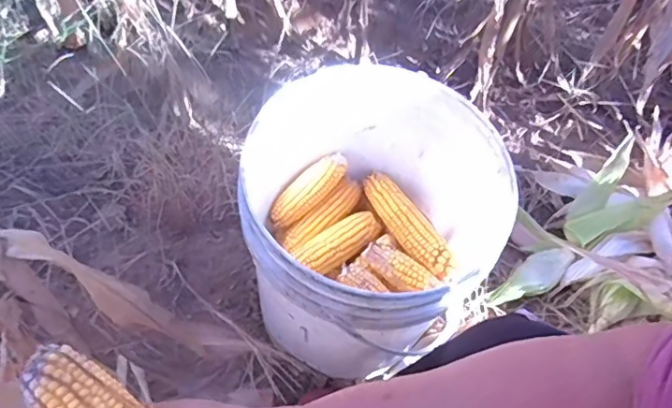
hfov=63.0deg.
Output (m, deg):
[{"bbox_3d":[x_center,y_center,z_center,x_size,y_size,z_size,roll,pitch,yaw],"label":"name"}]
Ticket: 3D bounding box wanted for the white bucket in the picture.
[{"bbox_3d":[0.039,0.052,0.716,0.295,0.316,0.296,2,56,-4],"label":"white bucket"}]

